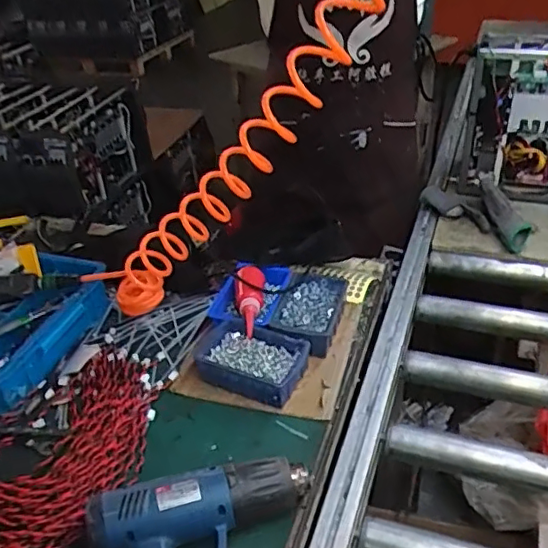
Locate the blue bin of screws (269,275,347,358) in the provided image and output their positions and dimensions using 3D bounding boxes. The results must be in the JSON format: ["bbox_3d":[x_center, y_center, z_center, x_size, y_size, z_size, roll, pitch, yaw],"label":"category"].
[{"bbox_3d":[0.056,0.059,0.917,0.094,0.043,0.168,6,37,16],"label":"blue bin of screws"}]

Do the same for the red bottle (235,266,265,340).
[{"bbox_3d":[-0.037,0.032,0.900,0.047,0.038,0.154,-6,36,1],"label":"red bottle"}]

